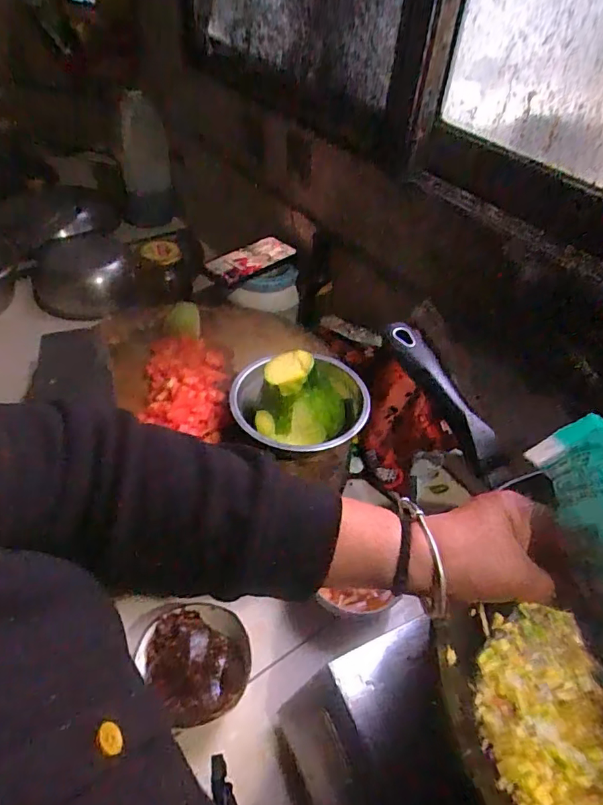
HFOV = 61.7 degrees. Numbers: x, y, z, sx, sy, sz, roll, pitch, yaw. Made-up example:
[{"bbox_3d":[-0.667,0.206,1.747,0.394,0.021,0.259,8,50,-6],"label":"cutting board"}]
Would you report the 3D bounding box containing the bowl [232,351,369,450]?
[{"bbox_3d":[-0.001,-0.008,0.610,0.163,0.087,0.159,3,45,-3],"label":"bowl"}]

